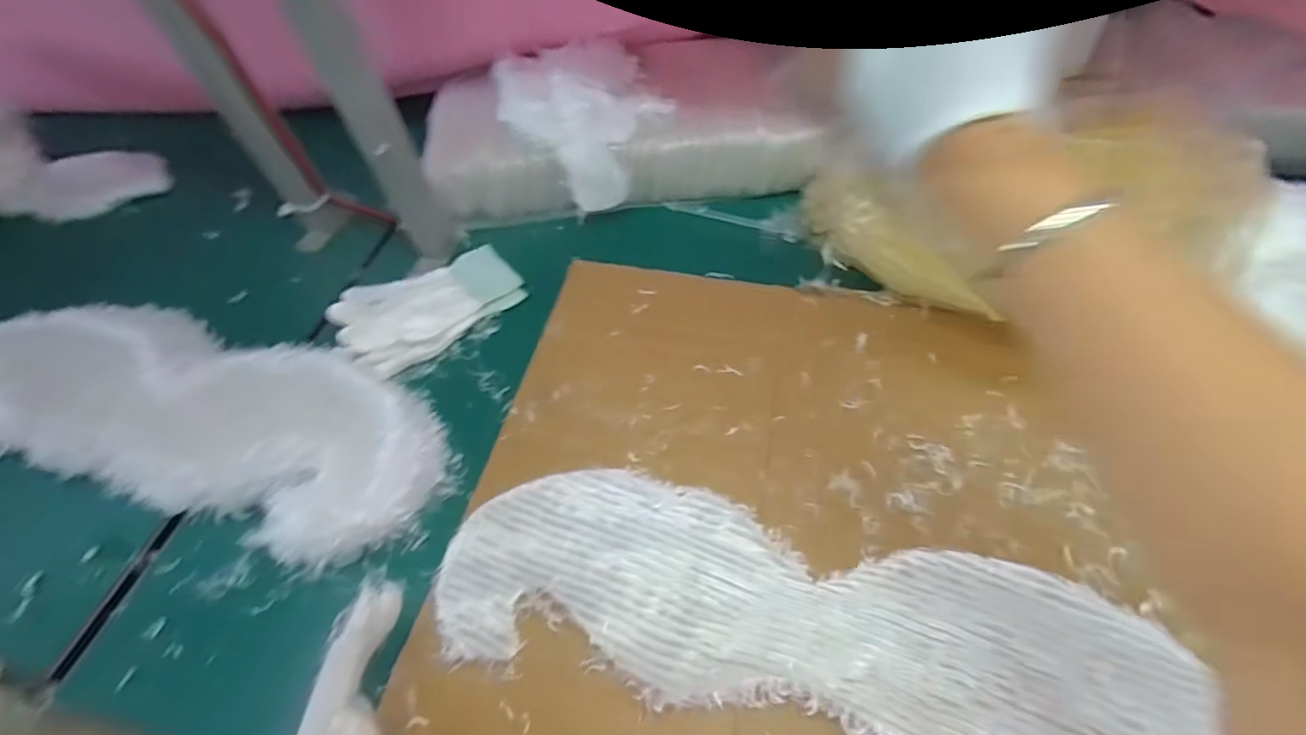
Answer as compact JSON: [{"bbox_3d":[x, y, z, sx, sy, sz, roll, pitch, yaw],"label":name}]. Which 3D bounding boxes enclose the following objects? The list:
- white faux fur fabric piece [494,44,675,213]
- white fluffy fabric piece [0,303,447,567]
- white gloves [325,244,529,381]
[{"bbox_3d":[-0.066,-0.254,0.591,0.151,0.084,0.179,-24,56,-11],"label":"white faux fur fabric piece"},{"bbox_3d":[-0.381,0.030,0.457,0.426,0.051,0.153,11,57,13],"label":"white fluffy fabric piece"},{"bbox_3d":[-0.207,-0.061,0.526,0.159,0.032,0.103,-34,59,-18],"label":"white gloves"}]

